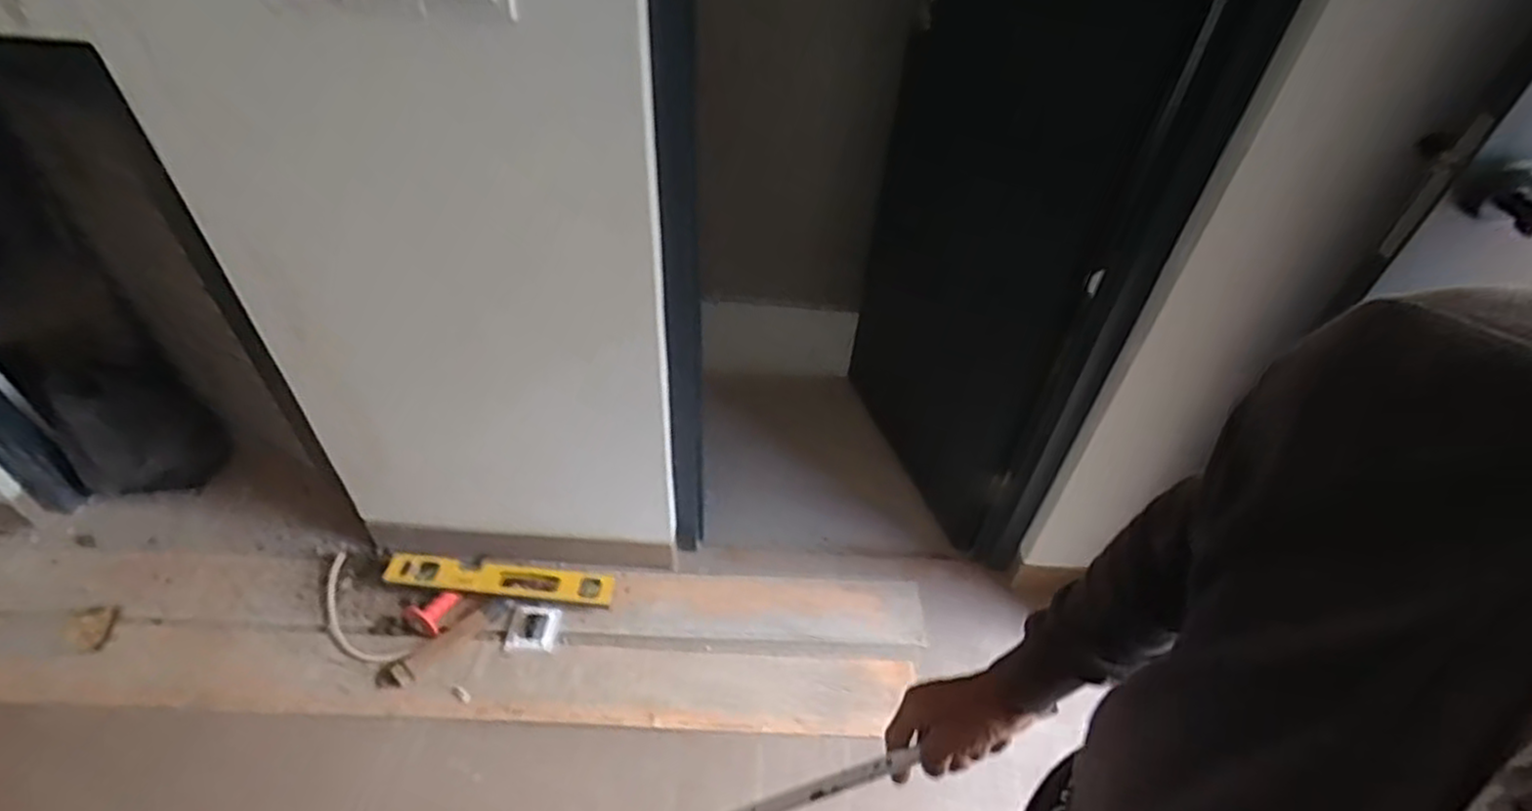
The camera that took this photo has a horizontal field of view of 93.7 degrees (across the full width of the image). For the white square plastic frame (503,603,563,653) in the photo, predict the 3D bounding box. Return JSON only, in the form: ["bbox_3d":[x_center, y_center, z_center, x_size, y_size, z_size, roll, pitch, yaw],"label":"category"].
[{"bbox_3d":[-0.448,0.433,1.388,0.092,0.017,0.091,8,43,3],"label":"white square plastic frame"}]

